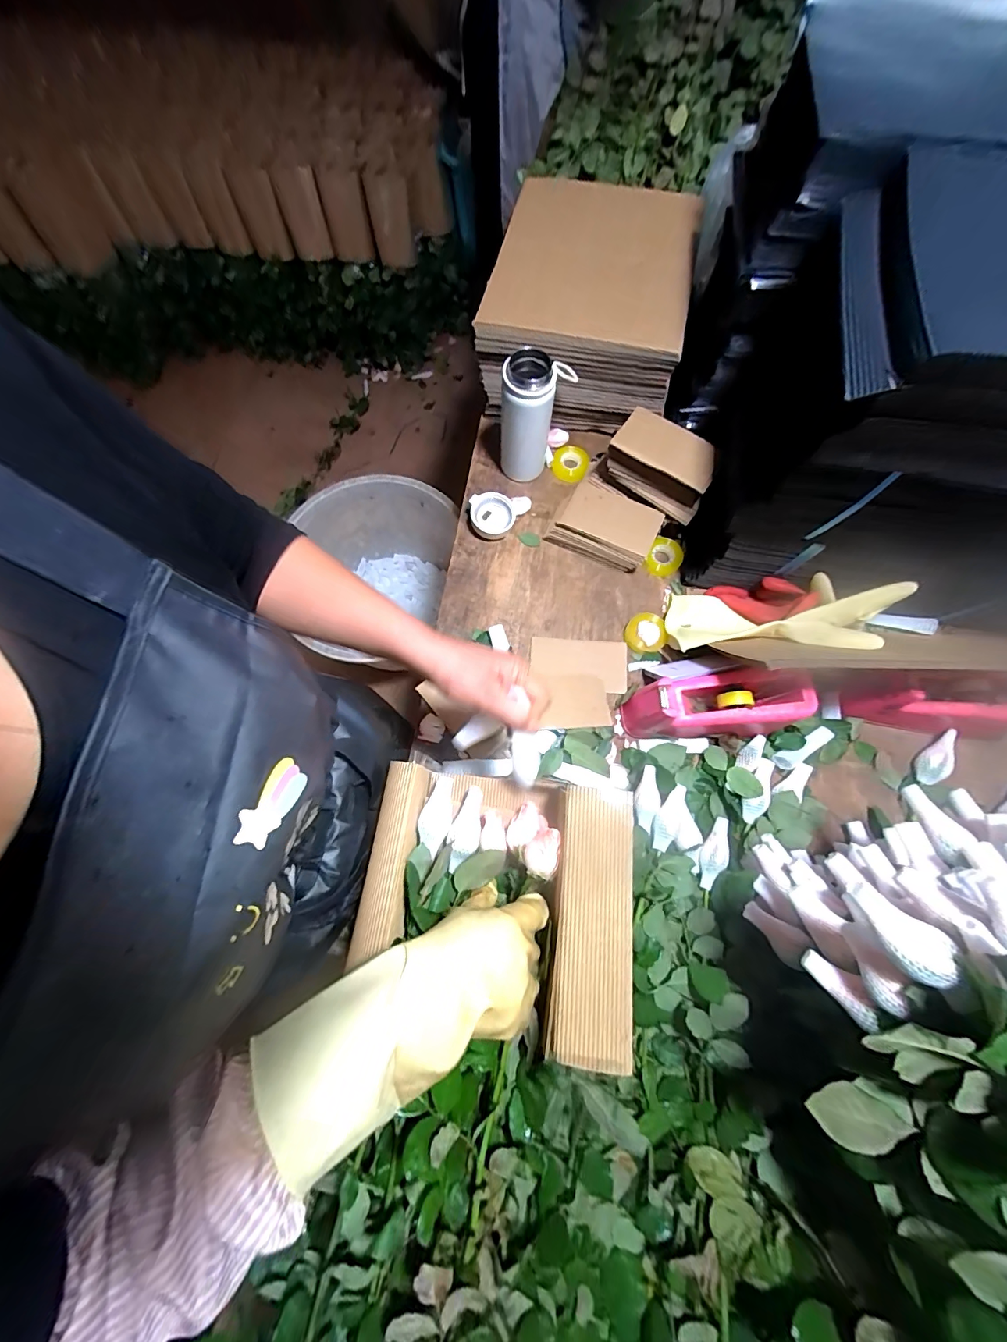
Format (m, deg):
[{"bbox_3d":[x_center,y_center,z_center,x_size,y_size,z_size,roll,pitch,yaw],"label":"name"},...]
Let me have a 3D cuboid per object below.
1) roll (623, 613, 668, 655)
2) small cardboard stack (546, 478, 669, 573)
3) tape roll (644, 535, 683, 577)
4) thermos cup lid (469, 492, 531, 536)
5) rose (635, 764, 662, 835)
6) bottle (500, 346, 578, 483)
[{"bbox_3d":[0.204,-0.054,0.618,0.056,0.018,0.056,0,73,0],"label":"roll"},{"bbox_3d":[0.152,-0.220,0.654,0.152,0.056,0.108,25,74,7],"label":"small cardboard stack"},{"bbox_3d":[0.244,-0.172,0.656,0.050,0.026,0.060,27,75,8],"label":"tape roll"},{"bbox_3d":[-0.002,-0.240,0.668,0.098,0.036,0.063,-12,73,-4],"label":"thermos cup lid"},{"bbox_3d":[0.176,0.157,0.535,0.033,0.026,0.076,2,73,0],"label":"rose"},{"bbox_3d":[0.045,-0.372,0.634,0.084,0.168,0.090,19,74,6],"label":"bottle"}]

